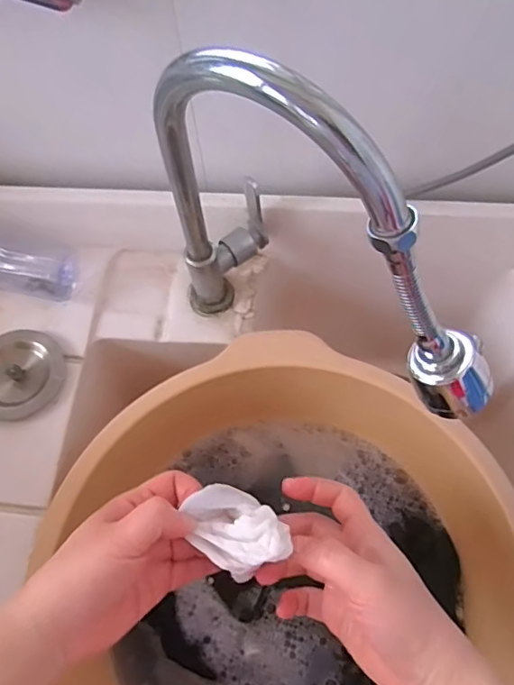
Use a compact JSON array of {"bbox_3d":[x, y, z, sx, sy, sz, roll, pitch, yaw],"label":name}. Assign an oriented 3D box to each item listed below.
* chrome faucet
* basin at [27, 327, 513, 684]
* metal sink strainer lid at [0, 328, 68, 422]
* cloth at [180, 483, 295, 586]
[{"bbox_3d":[0.041,-0.042,0.359,0.087,0.238,0.252,-37,69,-13],"label":"chrome faucet"},{"bbox_3d":[0.032,0.194,0.439,0.332,0.133,0.372,-25,67,-9],"label":"basin"},{"bbox_3d":[-0.217,0.027,0.475,0.084,0.021,0.081,-1,65,2],"label":"metal sink strainer lid"},{"bbox_3d":[-0.014,0.113,0.322,0.064,0.037,0.043,36,72,17],"label":"cloth"}]

